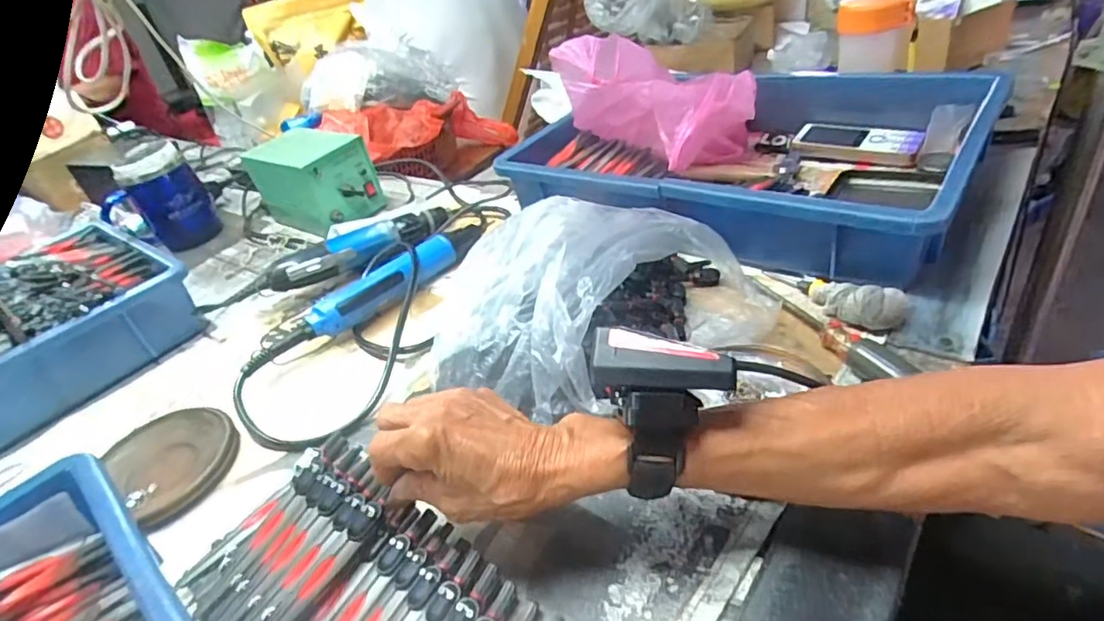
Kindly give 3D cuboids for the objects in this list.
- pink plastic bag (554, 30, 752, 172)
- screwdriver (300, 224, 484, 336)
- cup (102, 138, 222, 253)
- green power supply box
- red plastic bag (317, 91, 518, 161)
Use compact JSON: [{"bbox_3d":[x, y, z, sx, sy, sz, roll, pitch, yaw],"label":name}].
[{"bbox_3d":[0.116,-0.217,0.636,0.185,0.138,0.148,17,46,36],"label":"pink plastic bag"},{"bbox_3d":[-0.147,-0.036,0.605,0.028,0.035,0.205,18,46,37],"label":"screwdriver"},{"bbox_3d":[-0.528,-0.144,0.811,0.111,0.122,0.075,-36,41,-28],"label":"cup"},{"bbox_3d":[-0.311,-0.168,0.787,0.157,0.098,0.091,13,43,32],"label":"green power supply box"},{"bbox_3d":[-0.216,-0.329,1.060,0.154,0.100,0.346,14,20,24],"label":"red plastic bag"}]

